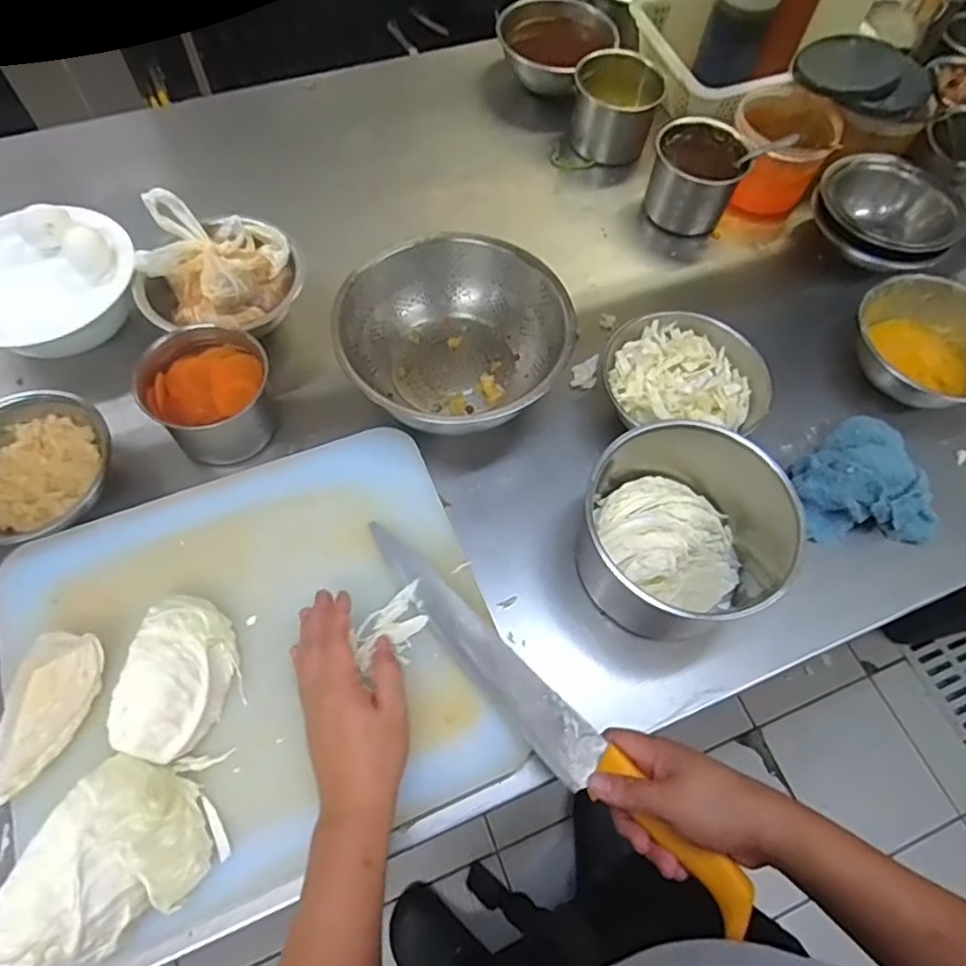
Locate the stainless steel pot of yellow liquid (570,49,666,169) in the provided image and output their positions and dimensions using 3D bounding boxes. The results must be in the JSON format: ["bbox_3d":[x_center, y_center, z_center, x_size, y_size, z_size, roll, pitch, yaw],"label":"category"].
[{"bbox_3d":[0.188,-0.541,0.888,0.115,0.104,0.118,1,64,-2],"label":"stainless steel pot of yellow liquid"}]

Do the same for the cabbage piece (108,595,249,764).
[{"bbox_3d":[-0.235,0.148,0.490,0.064,0.064,0.125,3,64,-1],"label":"cabbage piece"}]

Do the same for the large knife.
[{"bbox_3d":[0.039,0.176,0.510,0.046,0.041,0.403,-40,65,-19],"label":"large knife"}]

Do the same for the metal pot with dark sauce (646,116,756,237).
[{"bbox_3d":[0.281,-0.407,0.829,0.112,0.101,0.101,22,65,8],"label":"metal pot with dark sauce"}]

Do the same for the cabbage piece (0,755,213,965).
[{"bbox_3d":[-0.249,0.265,0.423,0.091,0.067,0.124,22,65,8],"label":"cabbage piece"}]

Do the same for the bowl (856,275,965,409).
[{"bbox_3d":[0.497,-0.149,0.700,0.160,0.066,0.166,1,64,-2],"label":"bowl"}]

